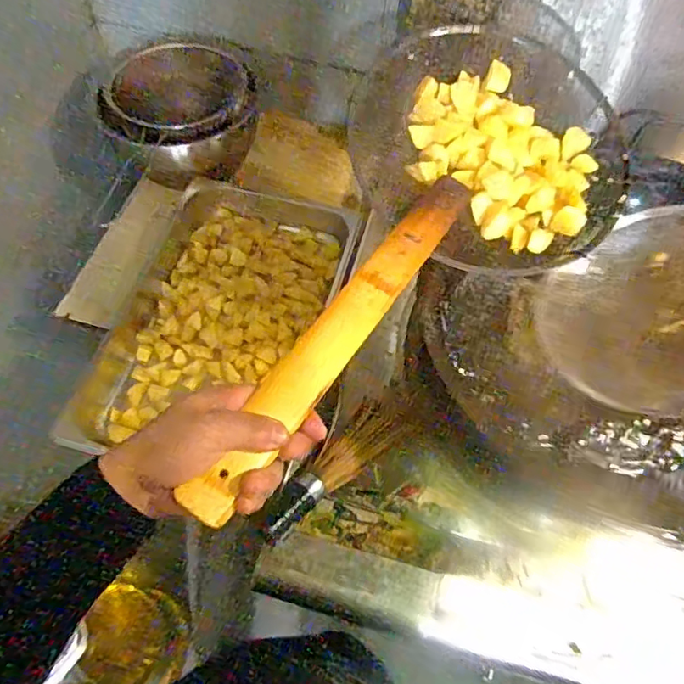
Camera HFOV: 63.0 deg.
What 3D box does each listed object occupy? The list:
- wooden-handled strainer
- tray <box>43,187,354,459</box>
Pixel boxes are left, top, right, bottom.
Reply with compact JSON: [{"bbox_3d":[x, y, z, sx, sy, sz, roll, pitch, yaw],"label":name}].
[{"bbox_3d":[0.079,-0.106,0.518,0.267,0.085,0.634,28,58,15],"label":"wooden-handled strainer"},{"bbox_3d":[-0.204,-0.057,0.964,0.317,0.081,0.569,16,61,9],"label":"tray"}]

